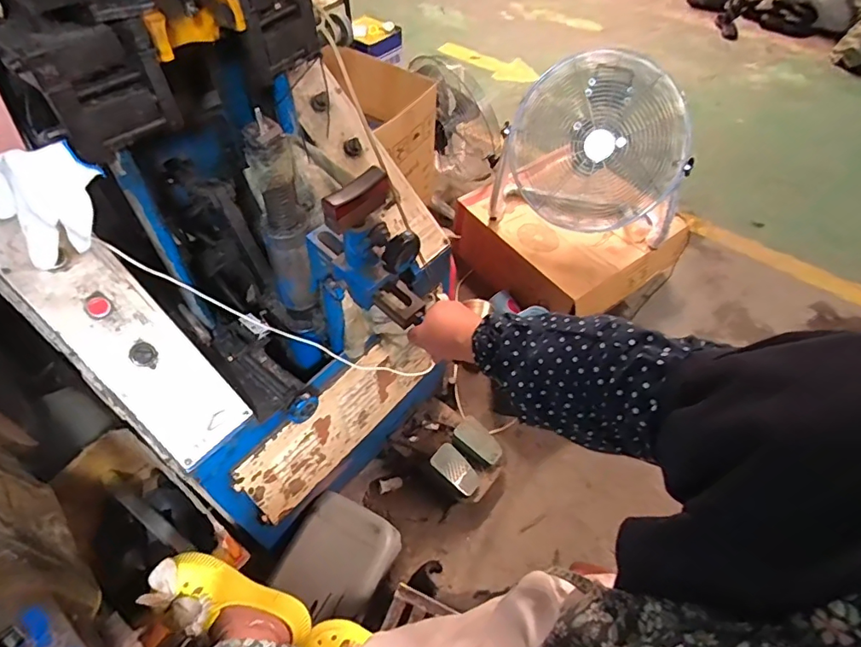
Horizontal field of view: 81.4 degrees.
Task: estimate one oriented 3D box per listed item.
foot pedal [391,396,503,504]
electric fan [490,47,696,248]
[{"bbox_3d":[0.059,0.348,1.405,0.290,0.103,0.205,35,60,23],"label":"foot pedal"},{"bbox_3d":[0.517,-0.543,1.557,0.554,0.487,0.229,14,54,10],"label":"electric fan"}]

